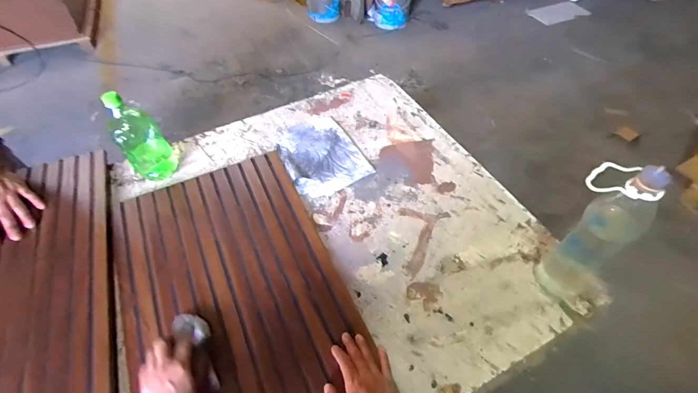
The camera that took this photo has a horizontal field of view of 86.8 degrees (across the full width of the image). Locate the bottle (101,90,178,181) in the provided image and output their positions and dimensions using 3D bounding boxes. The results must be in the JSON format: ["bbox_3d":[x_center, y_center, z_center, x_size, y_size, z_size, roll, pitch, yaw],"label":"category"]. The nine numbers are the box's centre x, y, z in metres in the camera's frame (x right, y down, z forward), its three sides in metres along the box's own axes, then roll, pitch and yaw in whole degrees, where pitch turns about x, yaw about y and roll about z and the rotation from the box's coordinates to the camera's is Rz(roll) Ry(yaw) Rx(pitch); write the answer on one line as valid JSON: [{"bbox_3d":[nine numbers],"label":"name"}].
[{"bbox_3d":[-0.431,-0.124,0.761,0.083,0.186,0.079,-29,57,-21],"label":"bottle"}]

